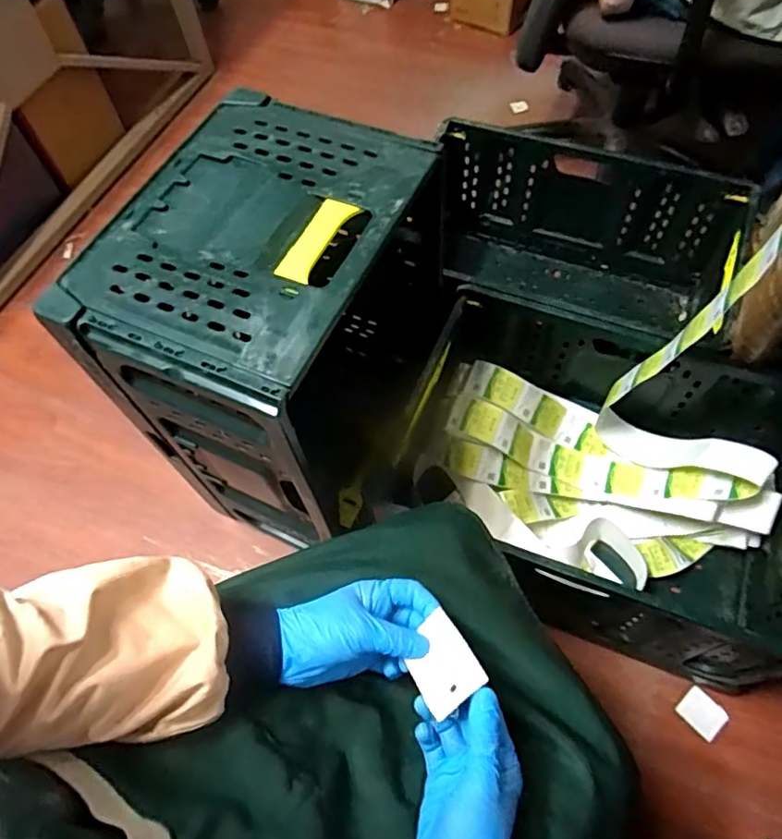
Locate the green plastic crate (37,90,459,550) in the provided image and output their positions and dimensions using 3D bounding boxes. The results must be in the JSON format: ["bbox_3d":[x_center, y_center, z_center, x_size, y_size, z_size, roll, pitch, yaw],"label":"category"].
[{"bbox_3d":[-0.125,-0.085,0.907,0.300,0.591,0.429,23,66,15],"label":"green plastic crate"}]

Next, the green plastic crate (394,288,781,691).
[{"bbox_3d":[0.321,0.104,0.946,0.610,0.292,0.407,19,64,13],"label":"green plastic crate"}]

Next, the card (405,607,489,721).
[{"bbox_3d":[0.039,0.191,0.460,0.050,0.004,0.066,-40,41,-1],"label":"card"}]

